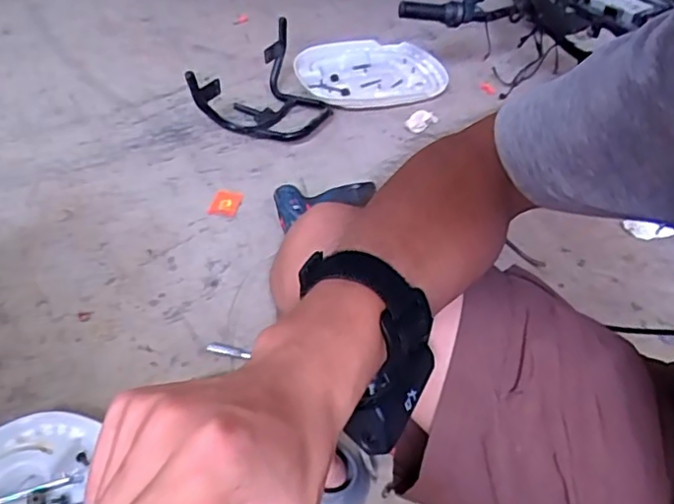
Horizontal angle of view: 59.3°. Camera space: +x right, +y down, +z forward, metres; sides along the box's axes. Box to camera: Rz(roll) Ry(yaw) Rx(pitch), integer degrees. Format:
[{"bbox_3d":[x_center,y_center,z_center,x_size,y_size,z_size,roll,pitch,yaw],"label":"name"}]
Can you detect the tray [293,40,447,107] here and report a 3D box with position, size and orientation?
[{"bbox_3d":[0.083,-0.458,1.494,0.364,0.037,0.313,-5,45,-11],"label":"tray"}]

